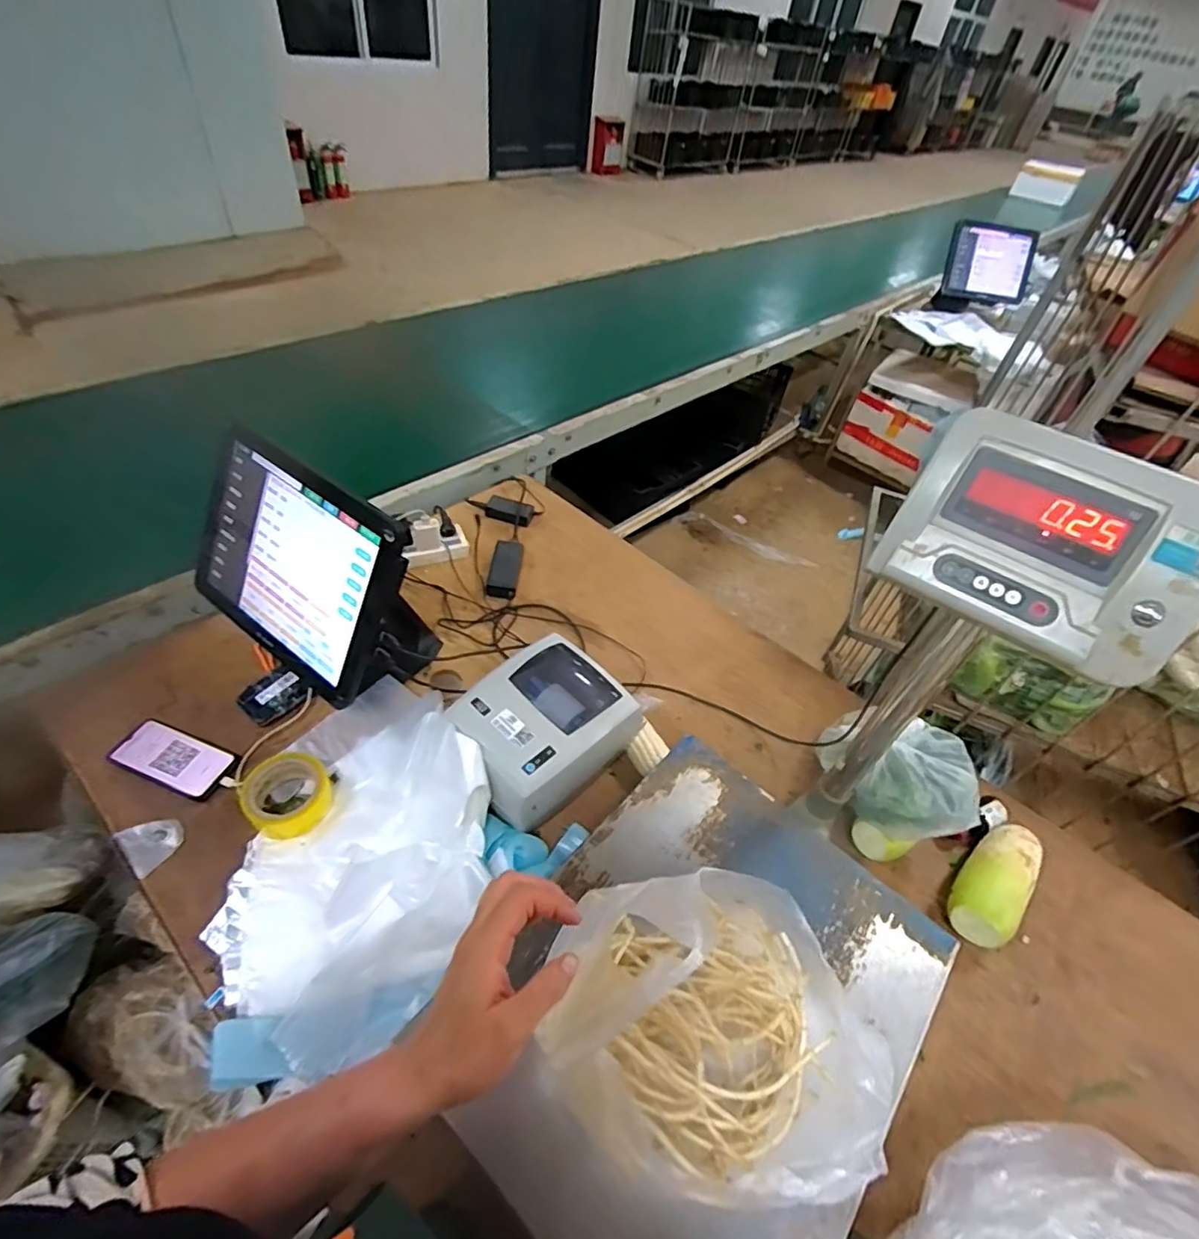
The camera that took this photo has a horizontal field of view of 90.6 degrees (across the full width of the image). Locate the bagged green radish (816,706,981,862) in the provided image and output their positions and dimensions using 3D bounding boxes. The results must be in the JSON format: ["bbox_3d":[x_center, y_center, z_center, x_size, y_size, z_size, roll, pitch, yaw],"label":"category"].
[{"bbox_3d":[0.426,0.240,0.874,0.177,0.149,0.218,-34,59,-31],"label":"bagged green radish"}]

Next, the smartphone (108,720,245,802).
[{"bbox_3d":[-0.605,0.199,0.847,0.157,0.015,0.077,21,47,6],"label":"smartphone"}]

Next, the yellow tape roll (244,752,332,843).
[{"bbox_3d":[-0.428,0.240,0.815,0.107,0.040,0.114,-24,55,-26],"label":"yellow tape roll"}]

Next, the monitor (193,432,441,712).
[{"bbox_3d":[-0.416,-0.044,0.895,0.365,0.358,0.214,28,51,18],"label":"monitor"}]

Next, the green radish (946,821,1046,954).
[{"bbox_3d":[0.556,0.369,0.829,0.213,0.074,0.082,-33,59,-31],"label":"green radish"}]

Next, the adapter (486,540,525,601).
[{"bbox_3d":[-0.185,-0.103,1.178,0.064,0.035,0.146,5,47,-3],"label":"adapter"}]

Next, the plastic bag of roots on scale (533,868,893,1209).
[{"bbox_3d":[0.092,0.330,0.502,0.245,0.209,0.221,14,48,6],"label":"plastic bag of roots on scale"}]

